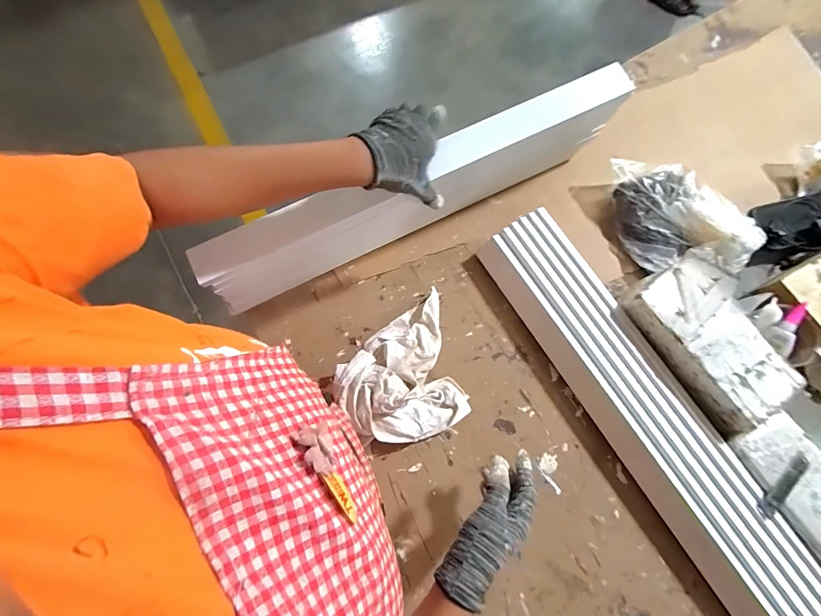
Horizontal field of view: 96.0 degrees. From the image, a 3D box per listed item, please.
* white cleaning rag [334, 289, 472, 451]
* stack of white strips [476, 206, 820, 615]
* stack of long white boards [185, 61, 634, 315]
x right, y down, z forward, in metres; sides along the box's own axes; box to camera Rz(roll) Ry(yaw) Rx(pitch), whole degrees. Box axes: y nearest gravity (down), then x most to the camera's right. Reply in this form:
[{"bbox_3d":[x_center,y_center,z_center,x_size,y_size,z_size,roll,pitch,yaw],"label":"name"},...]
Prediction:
[{"bbox_3d":[-0.018,0.092,0.535,0.175,0.079,0.190,-17,74,-4],"label":"white cleaning rag"},{"bbox_3d":[0.329,0.144,0.533,0.125,0.050,0.642,-31,76,-8],"label":"stack of white strips"},{"bbox_3d":[0.019,-0.169,0.564,0.643,0.169,0.054,-26,75,-8],"label":"stack of long white boards"}]

